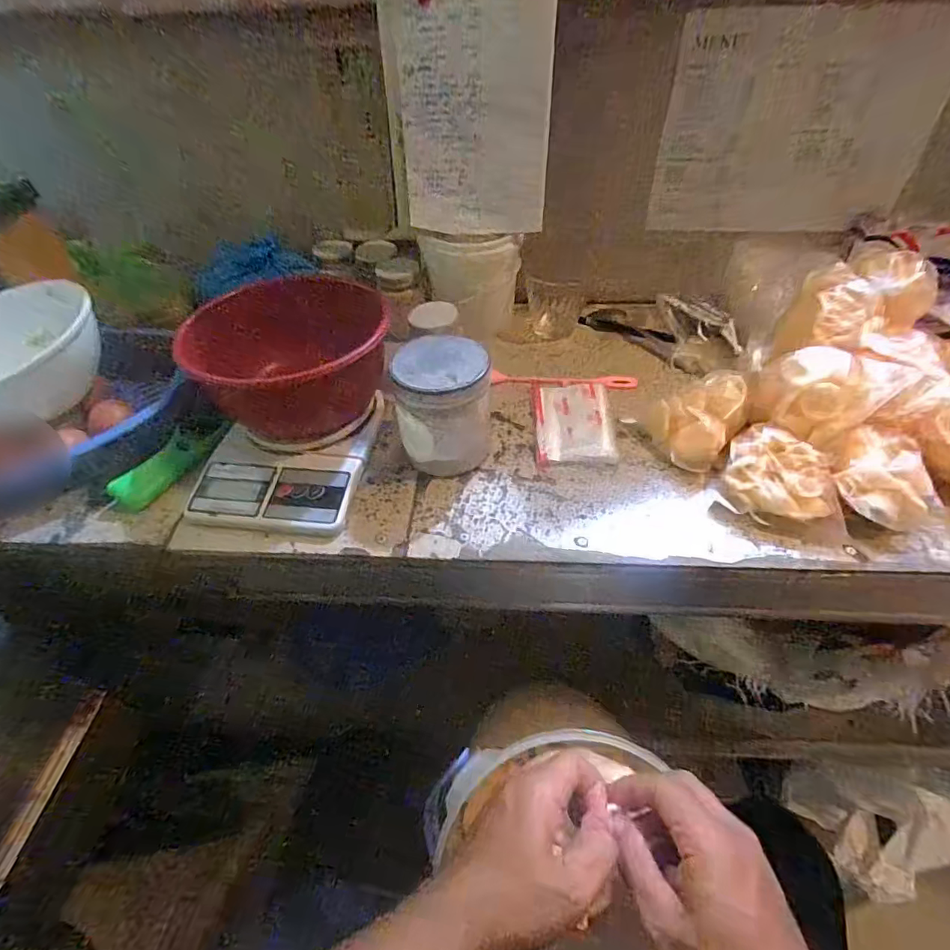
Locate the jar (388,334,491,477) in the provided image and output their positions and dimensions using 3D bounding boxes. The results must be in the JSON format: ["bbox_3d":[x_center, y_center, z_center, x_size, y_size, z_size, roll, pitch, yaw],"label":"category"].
[{"bbox_3d":[-0.028,-0.063,0.475,0.082,0.104,0.082,-1,47,1],"label":"jar"}]

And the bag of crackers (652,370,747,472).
[{"bbox_3d":[0.221,-0.054,0.481,0.074,0.058,0.069,-19,49,-15],"label":"bag of crackers"}]

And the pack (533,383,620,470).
[{"bbox_3d":[0.104,-0.060,0.533,0.080,0.014,0.125,1,47,2],"label":"pack"}]

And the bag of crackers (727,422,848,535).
[{"bbox_3d":[0.269,-0.001,0.436,0.088,0.046,0.074,8,48,9],"label":"bag of crackers"}]

